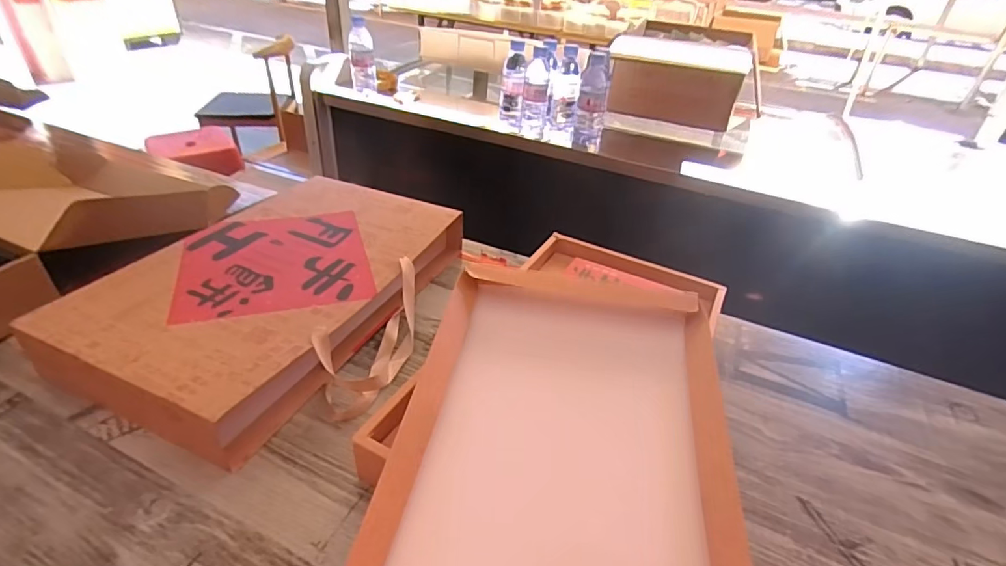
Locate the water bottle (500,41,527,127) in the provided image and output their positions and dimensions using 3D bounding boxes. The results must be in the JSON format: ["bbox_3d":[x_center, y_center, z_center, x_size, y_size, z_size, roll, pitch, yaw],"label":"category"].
[{"bbox_3d":[0.022,-0.456,1.153,0.053,0.172,0.067,3,36,-1],"label":"water bottle"}]

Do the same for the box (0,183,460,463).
[{"bbox_3d":[-0.284,0.001,0.696,0.375,0.078,0.495,17,38,18],"label":"box"}]

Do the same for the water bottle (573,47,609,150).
[{"bbox_3d":[0.197,-0.396,1.097,0.067,0.198,0.075,9,36,7],"label":"water bottle"}]

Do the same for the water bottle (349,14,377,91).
[{"bbox_3d":[-0.353,-0.564,1.255,0.061,0.174,0.059,-6,37,-13],"label":"water bottle"}]

